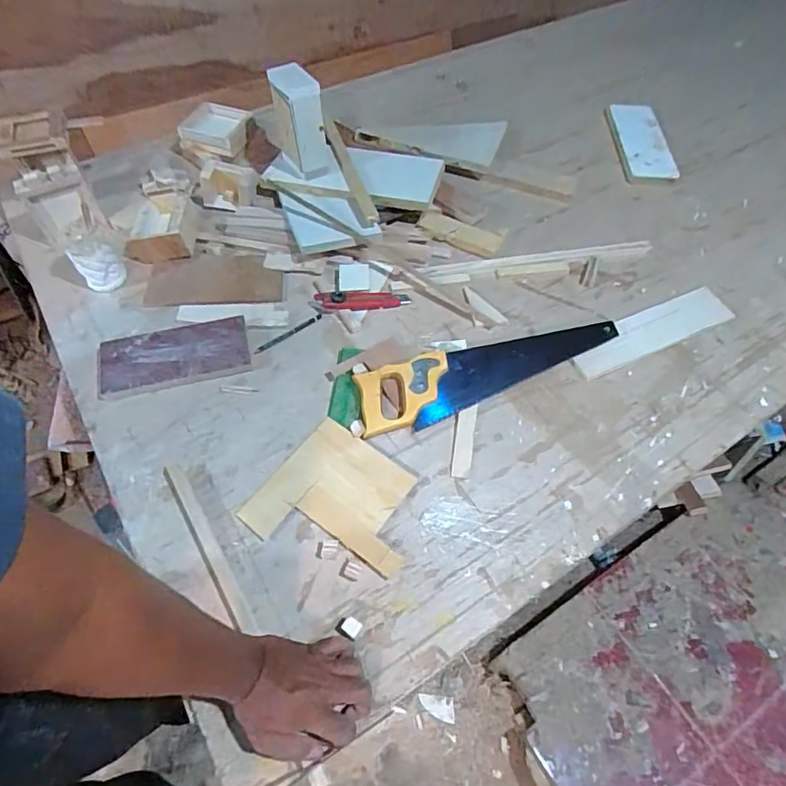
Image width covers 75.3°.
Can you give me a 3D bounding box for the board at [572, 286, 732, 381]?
[{"bbox_3d":[0.403,-0.099,0.801,0.290,0.018,0.072,-21,58,-14],"label":"board"}]

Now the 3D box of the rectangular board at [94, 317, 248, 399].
[{"bbox_3d":[-0.324,-0.053,0.755,0.216,0.024,0.097,-11,56,-8],"label":"rectangular board"}]

